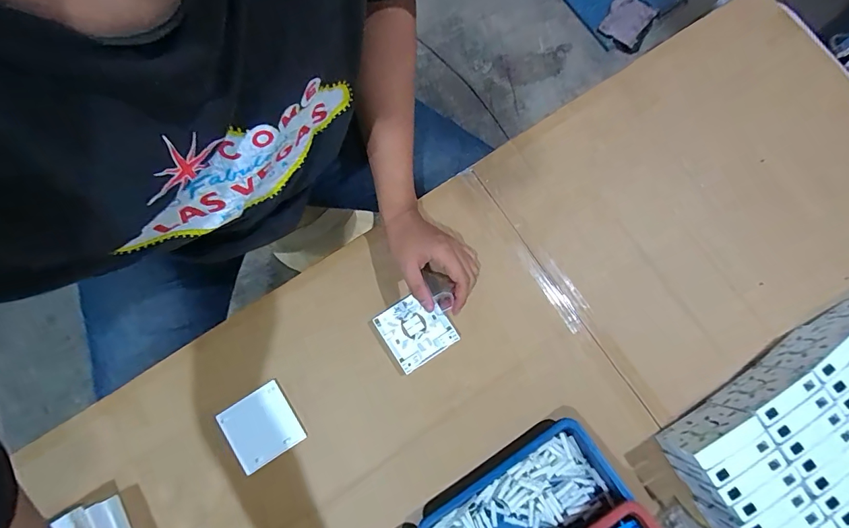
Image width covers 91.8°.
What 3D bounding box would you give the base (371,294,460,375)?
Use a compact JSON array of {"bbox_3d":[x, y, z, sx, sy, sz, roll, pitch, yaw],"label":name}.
[{"bbox_3d":[-0.013,0.089,0.557,0.085,0.008,0.087,-33,82,-7],"label":"base"}]

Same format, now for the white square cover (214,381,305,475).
[{"bbox_3d":[-0.212,0.211,0.532,0.088,0.007,0.086,-32,82,-7],"label":"white square cover"}]

